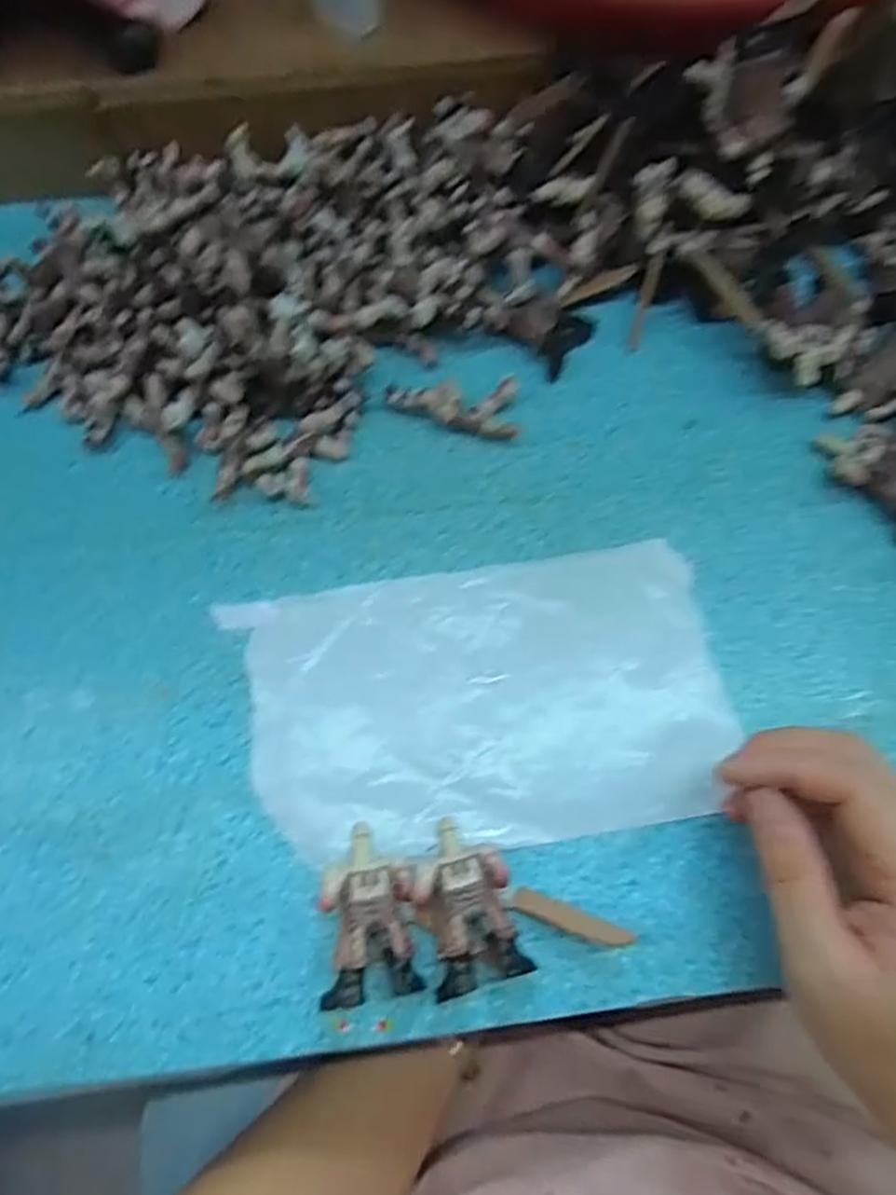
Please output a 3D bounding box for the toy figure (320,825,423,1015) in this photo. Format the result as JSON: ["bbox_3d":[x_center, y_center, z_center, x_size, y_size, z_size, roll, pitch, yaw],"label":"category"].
[{"bbox_3d":[-0.029,0.116,0.267,0.032,0.025,0.059,-5,69,-3],"label":"toy figure"}]

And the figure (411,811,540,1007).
[{"bbox_3d":[0.007,0.114,0.271,0.034,0.020,0.058,-14,70,-6],"label":"figure"}]

